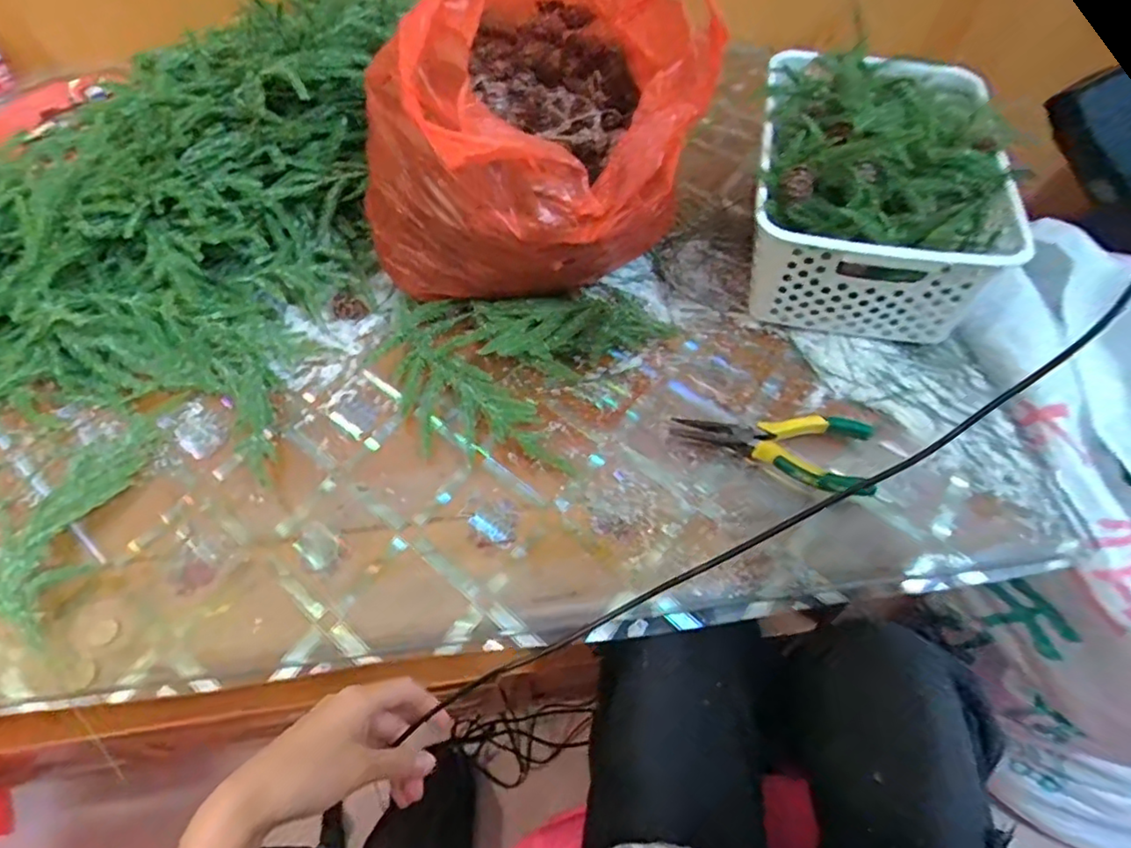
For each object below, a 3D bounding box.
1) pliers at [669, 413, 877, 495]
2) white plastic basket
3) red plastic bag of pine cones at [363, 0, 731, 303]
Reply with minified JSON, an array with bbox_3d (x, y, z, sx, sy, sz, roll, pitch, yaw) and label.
[{"bbox_3d":[0.171,0.020,0.515,0.158,0.024,0.068,8,58,5],"label":"pliers"},{"bbox_3d":[0.292,-0.226,0.604,0.214,0.151,0.301,11,59,7],"label":"white plastic basket"},{"bbox_3d":[-0.017,-0.243,0.546,0.226,0.239,0.276,30,62,19],"label":"red plastic bag of pine cones"}]

